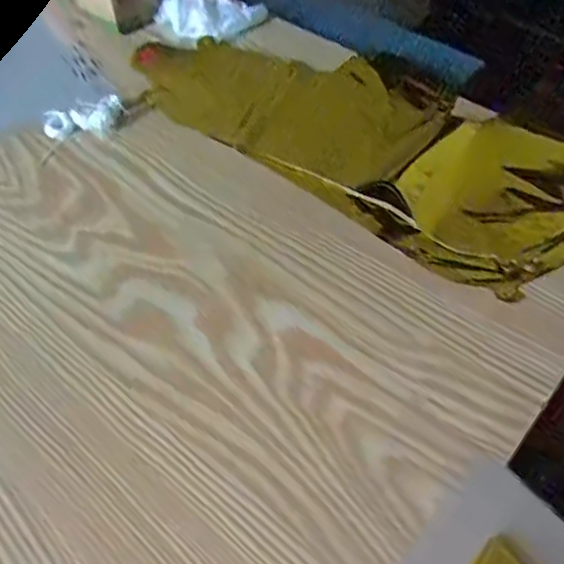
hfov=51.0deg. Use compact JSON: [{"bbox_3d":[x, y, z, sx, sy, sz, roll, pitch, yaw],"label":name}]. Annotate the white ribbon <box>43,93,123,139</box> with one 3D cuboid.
[{"bbox_3d":[-0.167,-0.138,0.499,0.064,0.010,0.043,-11,52,-8],"label":"white ribbon"}]

